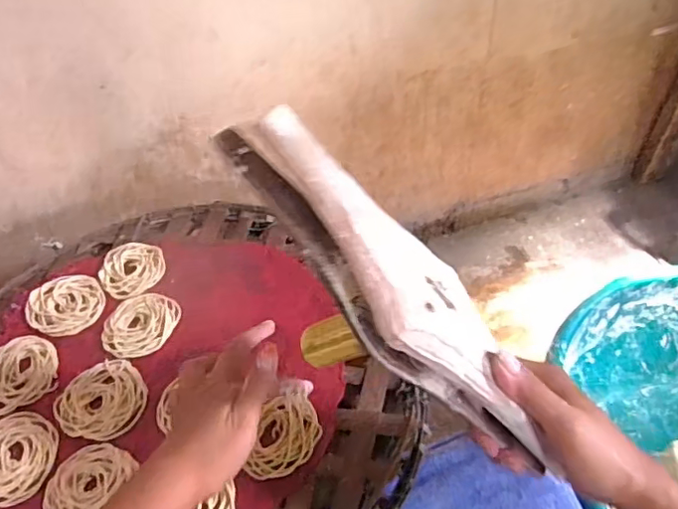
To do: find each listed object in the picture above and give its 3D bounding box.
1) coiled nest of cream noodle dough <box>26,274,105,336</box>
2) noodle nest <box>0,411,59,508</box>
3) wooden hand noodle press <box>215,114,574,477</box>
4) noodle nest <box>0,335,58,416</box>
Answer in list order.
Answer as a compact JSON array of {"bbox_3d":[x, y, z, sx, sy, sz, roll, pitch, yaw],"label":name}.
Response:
[{"bbox_3d":[-0.271,0.049,0.570,0.070,0.009,0.068,-9,48,-5],"label":"coiled nest of cream noodle dough"},{"bbox_3d":[-0.264,0.164,0.464,0.068,0.006,0.078,-11,48,-7],"label":"noodle nest"},{"bbox_3d":[0.038,0.024,0.362,0.280,0.052,0.063,49,58,-6],"label":"wooden hand noodle press"},{"bbox_3d":[-0.288,0.106,0.517,0.062,0.008,0.070,-17,49,-13],"label":"noodle nest"}]

